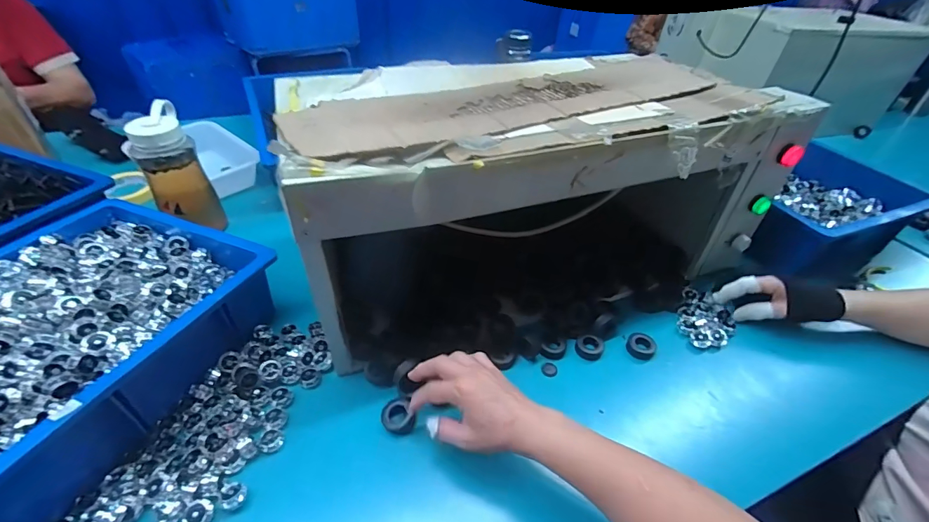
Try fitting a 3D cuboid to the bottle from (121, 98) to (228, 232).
[{"bbox_3d":[-0.473,-0.140,0.660,0.084,0.182,0.092,-23,46,-24],"label":"bottle"}]

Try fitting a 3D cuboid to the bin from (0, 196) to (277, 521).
[{"bbox_3d":[-0.470,0.105,0.442,0.314,0.107,0.433,16,44,17],"label":"bin"}]

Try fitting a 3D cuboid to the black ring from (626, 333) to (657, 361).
[{"bbox_3d":[0.244,0.117,0.555,0.038,0.012,0.036,0,41,0],"label":"black ring"}]

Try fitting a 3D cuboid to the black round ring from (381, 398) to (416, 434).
[{"bbox_3d":[-0.079,0.181,0.470,0.036,0.012,0.042,-24,47,-26],"label":"black round ring"}]

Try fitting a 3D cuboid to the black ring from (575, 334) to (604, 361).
[{"bbox_3d":[0.170,0.118,0.547,0.036,0.016,0.032,19,44,20],"label":"black ring"}]

